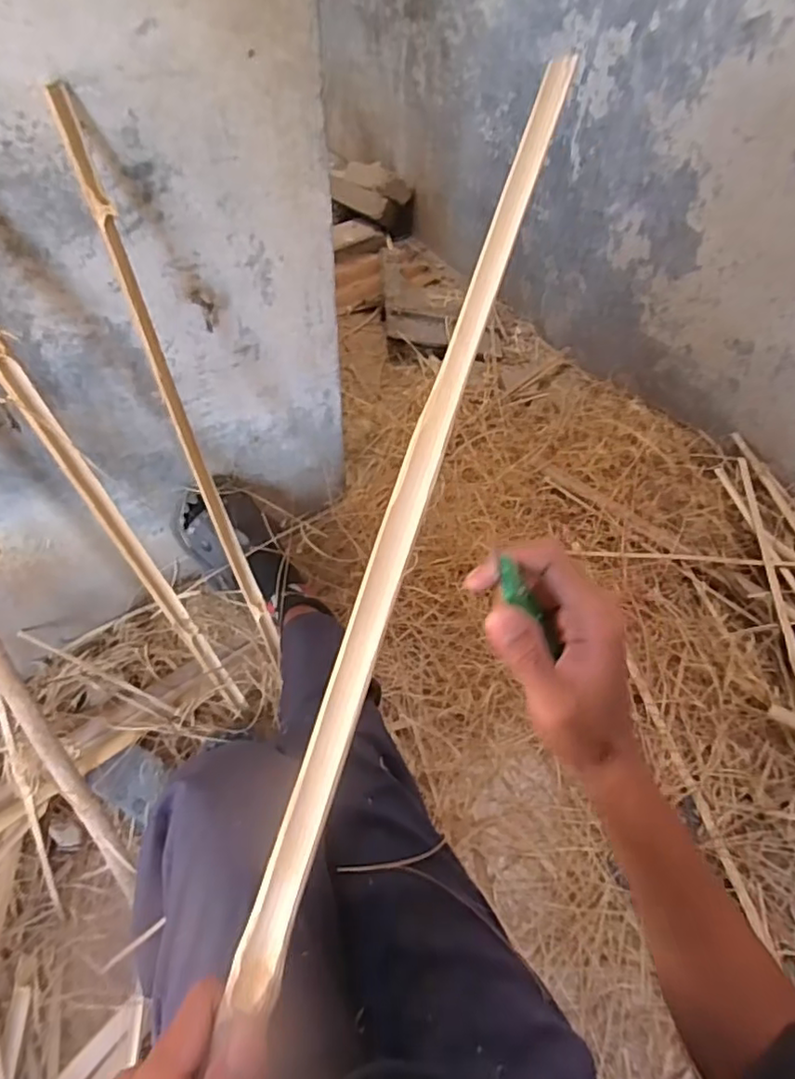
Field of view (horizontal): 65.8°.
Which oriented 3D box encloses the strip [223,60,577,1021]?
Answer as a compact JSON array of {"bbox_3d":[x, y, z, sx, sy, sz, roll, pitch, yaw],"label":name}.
[{"bbox_3d":[0.004,-0.010,0.294,0.019,0.010,0.459,19,88,8],"label":"strip"}]

